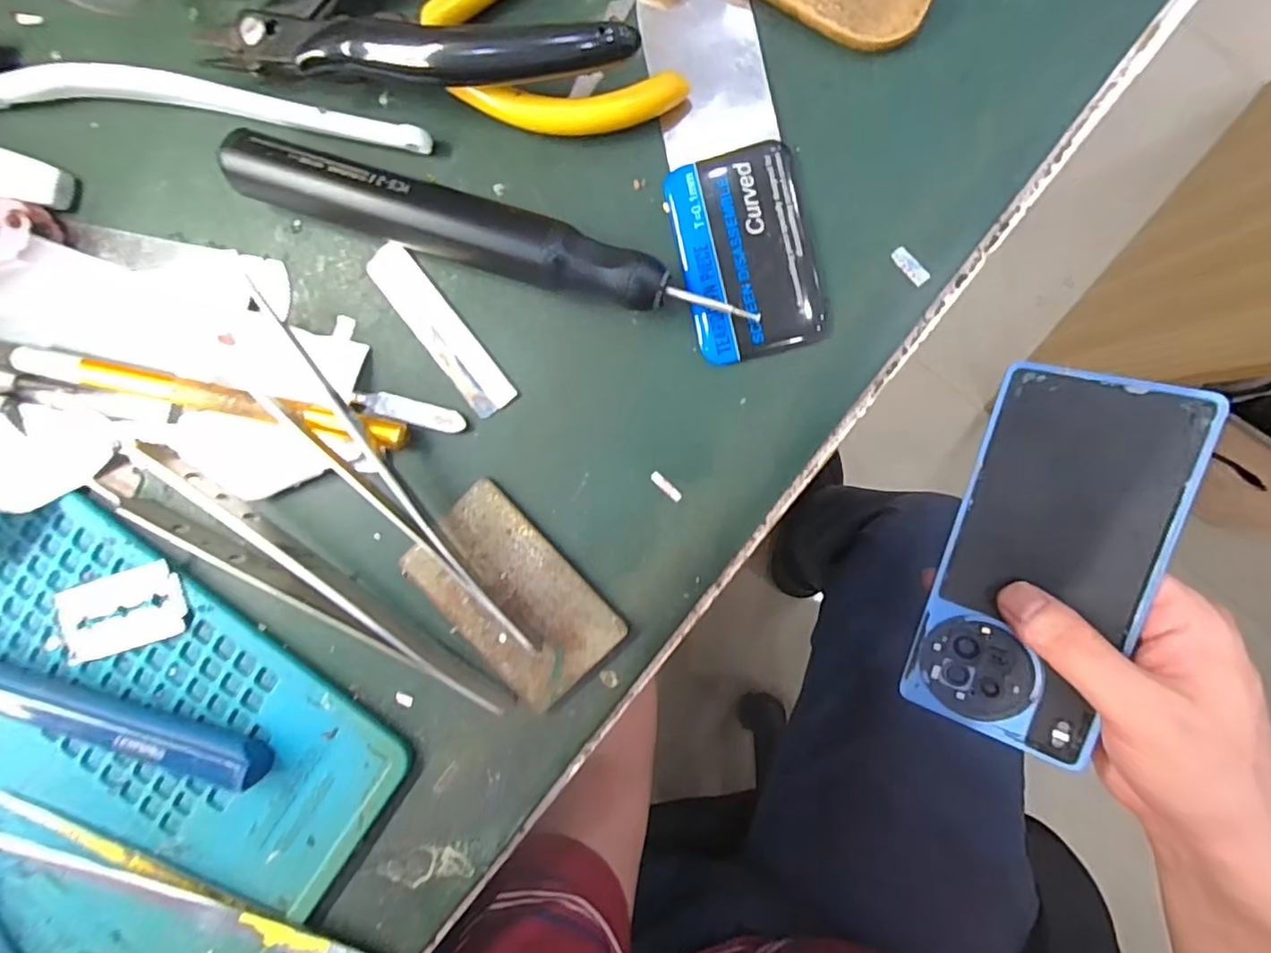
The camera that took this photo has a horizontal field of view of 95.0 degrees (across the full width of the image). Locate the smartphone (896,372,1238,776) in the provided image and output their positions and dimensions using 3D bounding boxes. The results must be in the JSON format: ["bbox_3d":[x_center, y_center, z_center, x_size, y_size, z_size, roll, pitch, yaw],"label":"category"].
[{"bbox_3d":[0.175,0.036,0.247,0.072,0.005,0.161,19,100,28],"label":"smartphone"}]

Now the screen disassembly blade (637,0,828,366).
[{"bbox_3d":[0.025,-0.084,0.156,0.035,0.004,0.102,-12,91,5],"label":"screen disassembly blade"}]

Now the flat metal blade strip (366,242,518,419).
[{"bbox_3d":[-0.056,-0.042,0.166,0.013,0.004,0.056,-38,89,5],"label":"flat metal blade strip"}]

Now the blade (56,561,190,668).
[{"bbox_3d":[-0.156,0.042,0.177,0.041,0.004,0.023,-16,101,6],"label":"blade"}]

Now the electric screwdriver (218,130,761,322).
[{"bbox_3d":[-0.041,-0.065,0.157,0.142,0.016,0.015,19,94,4],"label":"electric screwdriver"}]

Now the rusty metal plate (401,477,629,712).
[{"bbox_3d":[-0.035,0.035,0.166,0.037,0.004,0.059,-44,87,5],"label":"rusty metal plate"}]

